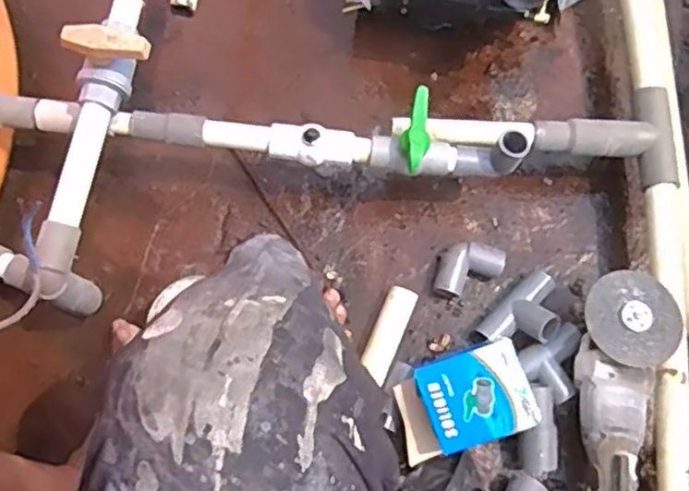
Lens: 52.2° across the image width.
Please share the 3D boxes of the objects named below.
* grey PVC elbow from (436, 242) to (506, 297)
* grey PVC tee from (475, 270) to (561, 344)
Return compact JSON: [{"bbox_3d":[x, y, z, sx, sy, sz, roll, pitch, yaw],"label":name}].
[{"bbox_3d":[0.139,0.024,0.797,0.086,0.032,0.048,-25,76,-7],"label":"grey PVC elbow"},{"bbox_3d":[0.200,0.080,0.773,0.107,0.053,0.064,-40,78,-11],"label":"grey PVC tee"}]

